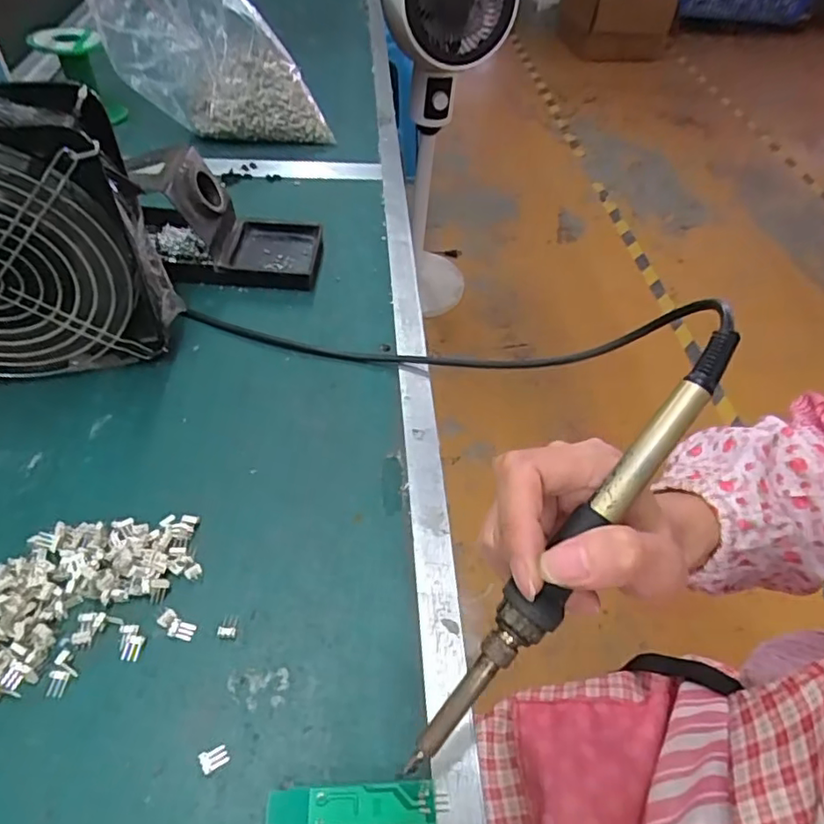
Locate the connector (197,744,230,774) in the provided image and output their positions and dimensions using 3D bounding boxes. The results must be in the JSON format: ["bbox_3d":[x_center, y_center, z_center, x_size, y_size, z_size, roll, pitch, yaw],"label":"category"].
[{"bbox_3d":[-0.080,0.140,0.232,0.011,0.004,0.008,-24,55,-23],"label":"connector"}]

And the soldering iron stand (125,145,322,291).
[{"bbox_3d":[-0.138,-0.143,0.424,0.136,0.072,0.072,4,49,-2],"label":"soldering iron stand"}]

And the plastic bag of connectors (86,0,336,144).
[{"bbox_3d":[-0.186,-0.334,0.532,0.200,0.148,0.061,6,49,0],"label":"plastic bag of connectors"}]

